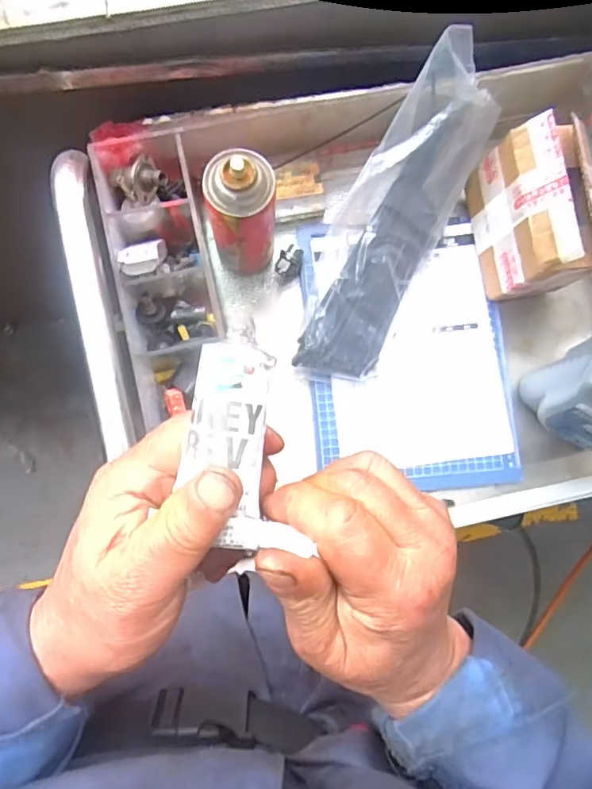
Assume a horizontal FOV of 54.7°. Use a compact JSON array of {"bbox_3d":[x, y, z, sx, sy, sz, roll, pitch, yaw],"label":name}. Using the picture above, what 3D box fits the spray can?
[{"bbox_3d":[-0.051,-0.169,0.558,0.060,0.187,0.063,0,85,-3],"label":"spray can"}]

